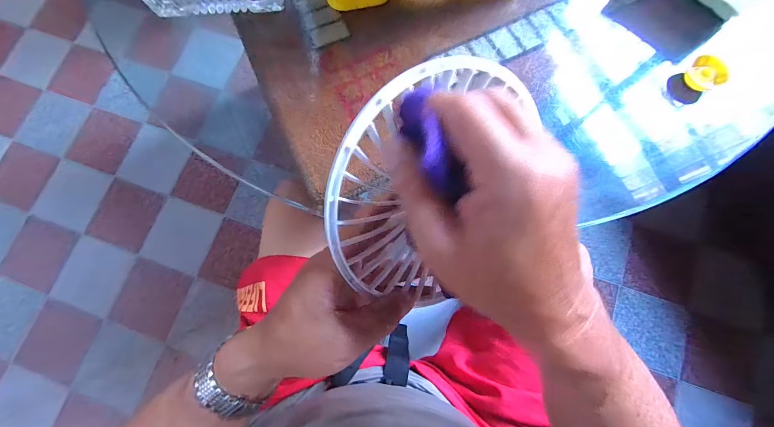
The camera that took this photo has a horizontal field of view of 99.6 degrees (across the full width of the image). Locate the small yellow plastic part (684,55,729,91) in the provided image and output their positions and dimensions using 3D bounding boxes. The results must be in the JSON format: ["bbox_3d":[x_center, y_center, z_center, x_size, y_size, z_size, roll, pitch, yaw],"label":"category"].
[{"bbox_3d":[0.332,-0.146,0.341,0.028,0.018,0.034,-34,79,-8],"label":"small yellow plastic part"}]

